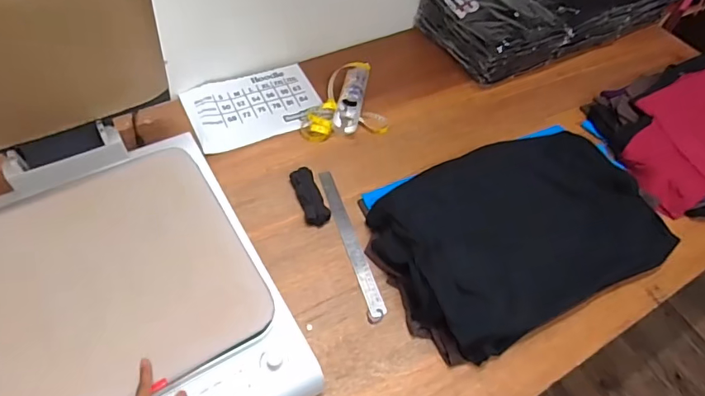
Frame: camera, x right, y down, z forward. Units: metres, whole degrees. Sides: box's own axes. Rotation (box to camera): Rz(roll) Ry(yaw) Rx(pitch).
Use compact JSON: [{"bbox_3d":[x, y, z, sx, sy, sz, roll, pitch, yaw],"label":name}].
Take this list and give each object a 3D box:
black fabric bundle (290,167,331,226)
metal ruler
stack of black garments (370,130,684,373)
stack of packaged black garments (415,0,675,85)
[{"bbox_3d":[-0.083,-0.005,0.919,0.047,0.031,0.128,-15,57,-16],"label":"black fabric bundle"},{"bbox_3d":[-0.005,0.077,0.890,0.030,0.005,0.323,-13,56,-15],"label":"metal ruler"},{"bbox_3d":[0.318,0.050,0.882,0.555,0.095,0.341,-20,58,-19],"label":"stack of black garments"},{"bbox_3d":[0.574,-0.552,1.297,0.733,0.165,0.317,-22,59,-20],"label":"stack of packaged black garments"}]

